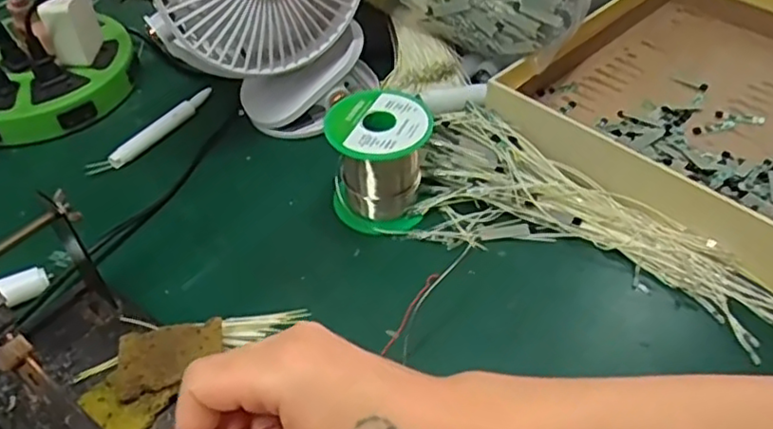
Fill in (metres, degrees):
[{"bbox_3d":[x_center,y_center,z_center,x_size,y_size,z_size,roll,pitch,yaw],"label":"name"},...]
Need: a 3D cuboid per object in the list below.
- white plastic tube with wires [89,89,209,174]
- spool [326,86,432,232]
[{"bbox_3d":[-0.183,-0.066,0.514,0.015,0.009,0.118,24,51,23],"label":"white plastic tube with wires"},{"bbox_3d":[-0.004,-0.036,0.436,0.066,0.069,0.072,-2,46,-1],"label":"spool"}]

